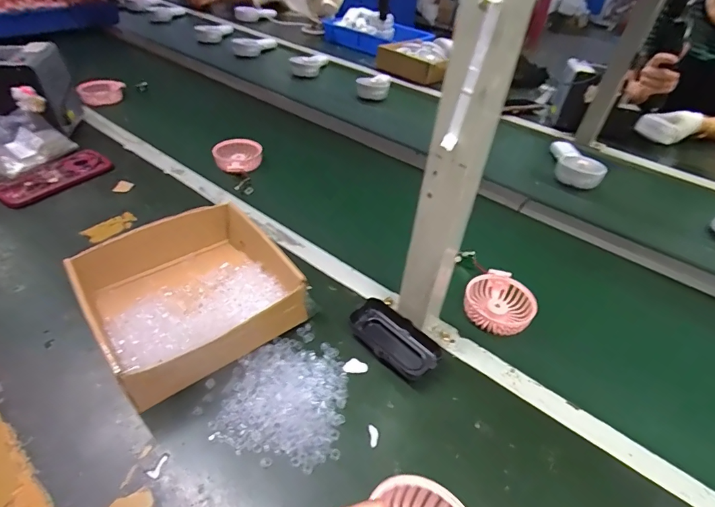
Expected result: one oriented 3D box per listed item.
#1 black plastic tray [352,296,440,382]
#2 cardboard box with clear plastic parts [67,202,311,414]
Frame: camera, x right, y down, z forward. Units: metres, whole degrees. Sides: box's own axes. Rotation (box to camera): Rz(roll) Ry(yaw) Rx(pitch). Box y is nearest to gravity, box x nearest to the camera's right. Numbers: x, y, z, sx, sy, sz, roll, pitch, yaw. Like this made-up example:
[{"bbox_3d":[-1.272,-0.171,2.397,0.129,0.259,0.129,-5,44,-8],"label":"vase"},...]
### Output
[{"bbox_3d":[0.046,0.099,0.477,0.063,0.029,0.108,-26,50,-31],"label":"black plastic tray"},{"bbox_3d":[-0.187,0.038,0.490,0.221,0.056,0.206,-25,50,-30],"label":"cardboard box with clear plastic parts"}]

